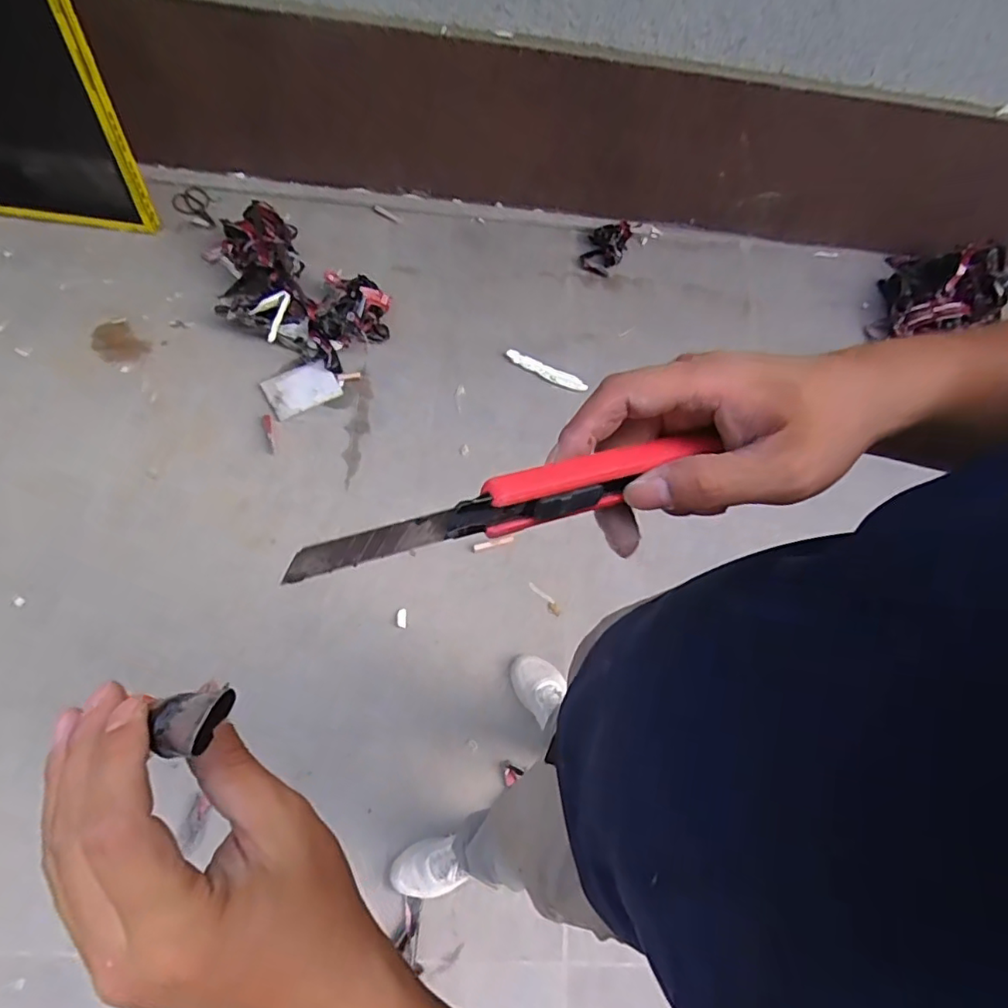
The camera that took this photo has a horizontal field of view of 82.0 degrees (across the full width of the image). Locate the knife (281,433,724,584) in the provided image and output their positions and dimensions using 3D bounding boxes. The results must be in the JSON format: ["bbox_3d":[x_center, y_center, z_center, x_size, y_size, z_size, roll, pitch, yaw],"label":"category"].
[{"bbox_3d":[0.007,-0.001,0.243,0.184,0.020,0.020,-17,67,-18],"label":"knife"}]

